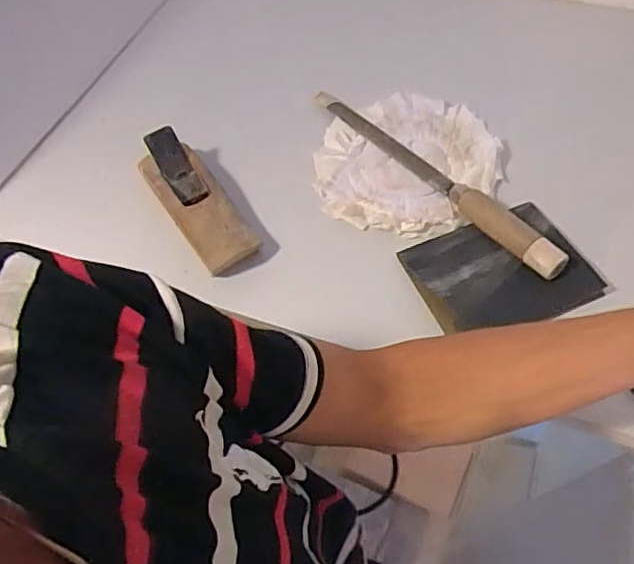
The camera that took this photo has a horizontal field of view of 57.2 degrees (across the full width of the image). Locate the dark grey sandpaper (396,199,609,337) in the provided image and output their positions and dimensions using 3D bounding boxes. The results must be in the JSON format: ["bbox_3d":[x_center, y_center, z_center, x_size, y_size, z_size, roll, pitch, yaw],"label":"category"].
[{"bbox_3d":[0.155,-0.011,0.493,0.137,0.014,0.111,-20,50,-8],"label":"dark grey sandpaper"}]

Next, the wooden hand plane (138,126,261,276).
[{"bbox_3d":[-0.113,-0.075,0.544,0.052,0.054,0.155,-31,59,-15],"label":"wooden hand plane"}]

